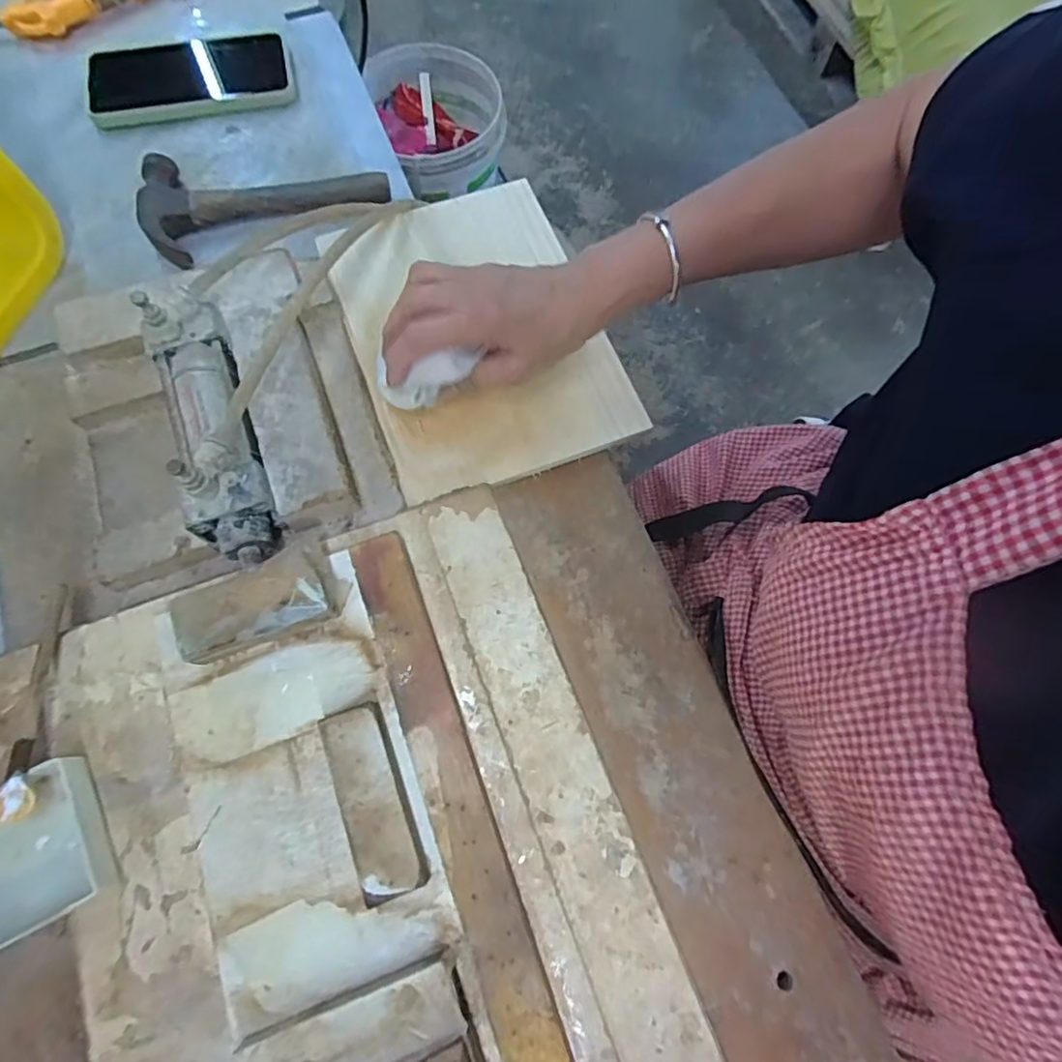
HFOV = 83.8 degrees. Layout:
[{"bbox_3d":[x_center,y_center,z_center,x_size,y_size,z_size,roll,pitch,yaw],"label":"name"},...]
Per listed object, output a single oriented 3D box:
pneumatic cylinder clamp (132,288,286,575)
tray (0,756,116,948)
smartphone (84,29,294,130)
[{"bbox_3d":[-0.189,-0.061,0.351,0.047,0.067,0.157,-21,73,-9],"label":"pneumatic cylinder clamp"},{"bbox_3d":[-0.256,0.162,0.293,0.076,0.017,0.070,-27,74,-10],"label":"tray"},{"bbox_3d":[-0.295,-0.397,0.515,0.166,0.013,0.091,-12,72,-6],"label":"smartphone"}]

